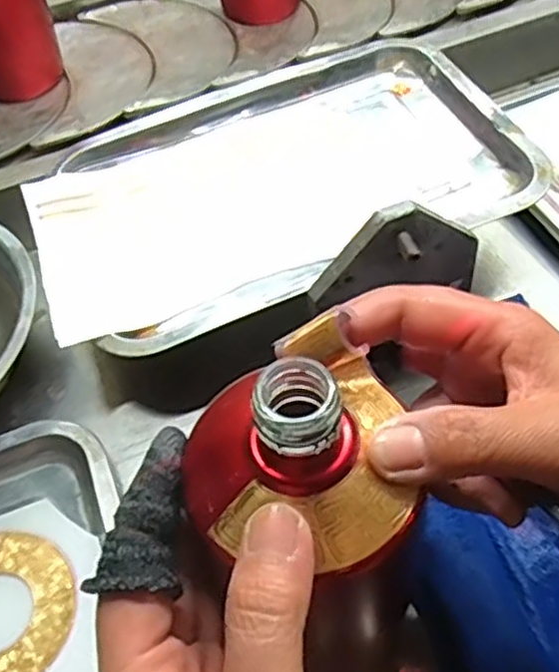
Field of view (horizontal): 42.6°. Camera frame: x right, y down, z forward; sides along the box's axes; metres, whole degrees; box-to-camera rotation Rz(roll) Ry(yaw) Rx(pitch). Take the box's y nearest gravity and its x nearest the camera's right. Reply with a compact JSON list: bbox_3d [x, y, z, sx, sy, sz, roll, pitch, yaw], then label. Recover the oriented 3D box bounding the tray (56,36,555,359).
[{"bbox_3d":[-0.002,-0.103,0.495,0.310,0.049,0.215,-20,58,-8],"label":"tray"}]

